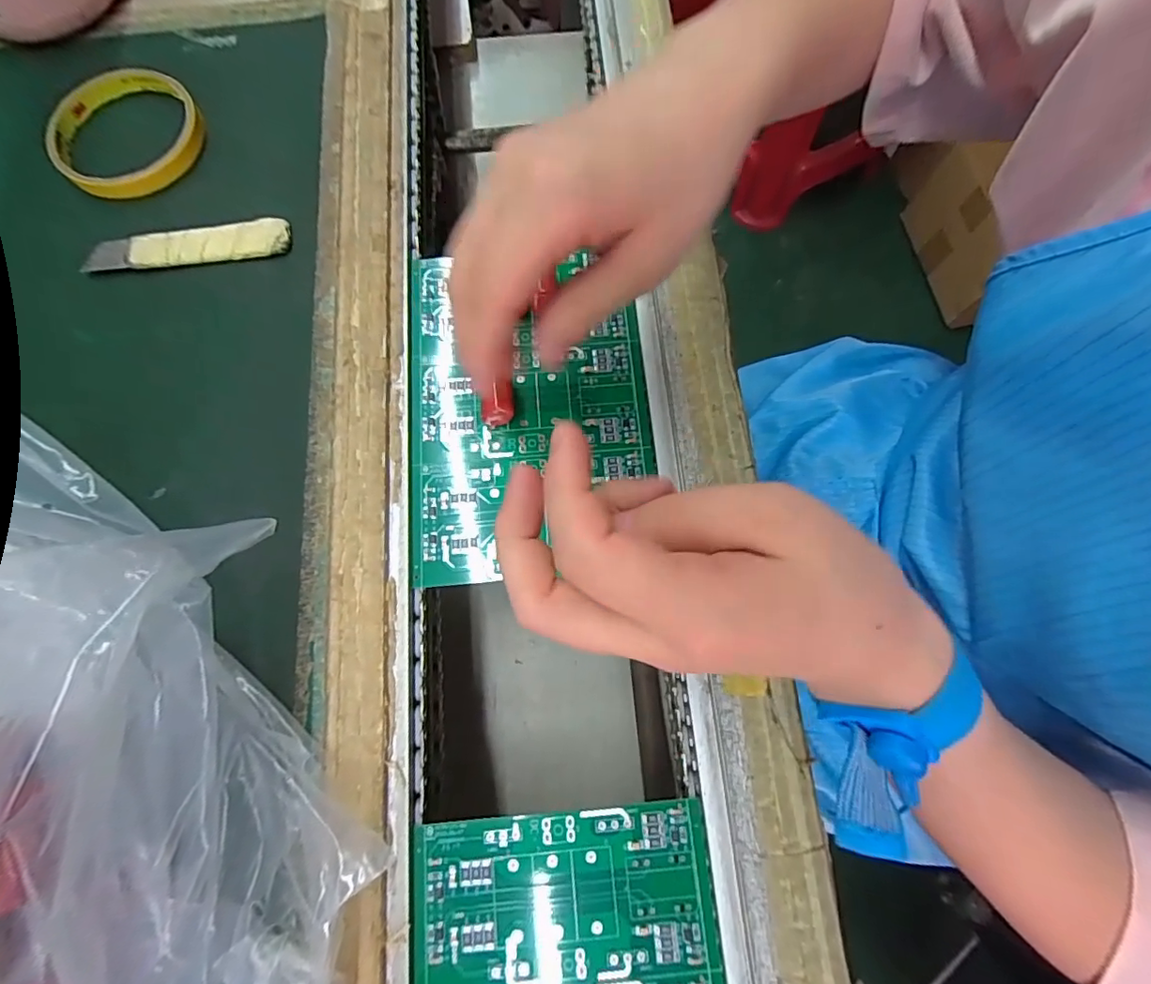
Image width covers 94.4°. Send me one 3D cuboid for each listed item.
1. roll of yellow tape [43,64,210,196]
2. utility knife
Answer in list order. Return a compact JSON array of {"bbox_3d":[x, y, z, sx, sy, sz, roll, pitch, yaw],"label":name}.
[{"bbox_3d":[-0.265,-0.213,0.314,0.083,0.011,0.082,0,74,1],"label":"roll of yellow tape"},{"bbox_3d":[-0.214,-0.137,0.295,0.107,0.008,0.023,-7,74,-1],"label":"utility knife"}]

